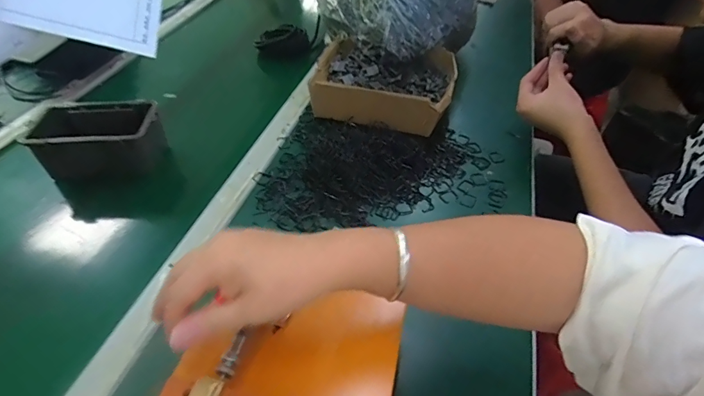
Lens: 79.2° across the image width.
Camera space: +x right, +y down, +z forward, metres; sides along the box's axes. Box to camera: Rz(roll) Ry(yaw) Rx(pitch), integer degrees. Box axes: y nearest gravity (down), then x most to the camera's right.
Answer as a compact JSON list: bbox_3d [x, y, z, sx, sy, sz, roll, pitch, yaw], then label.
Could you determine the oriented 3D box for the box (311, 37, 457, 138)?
[{"bbox_3d":[0.056,-0.207,0.775,0.249,0.074,0.186,12,46,12],"label":"box"}]

